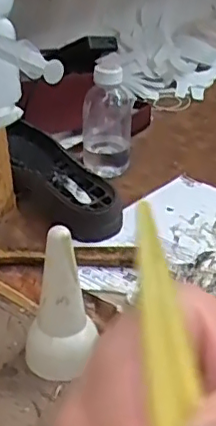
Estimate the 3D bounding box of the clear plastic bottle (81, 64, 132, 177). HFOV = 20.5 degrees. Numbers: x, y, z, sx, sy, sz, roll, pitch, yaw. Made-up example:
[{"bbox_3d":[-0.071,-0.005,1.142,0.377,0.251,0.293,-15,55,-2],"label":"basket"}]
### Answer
[{"bbox_3d":[-0.001,-0.137,0.868,0.071,0.159,0.058,-1,30,-2],"label":"clear plastic bottle"}]

